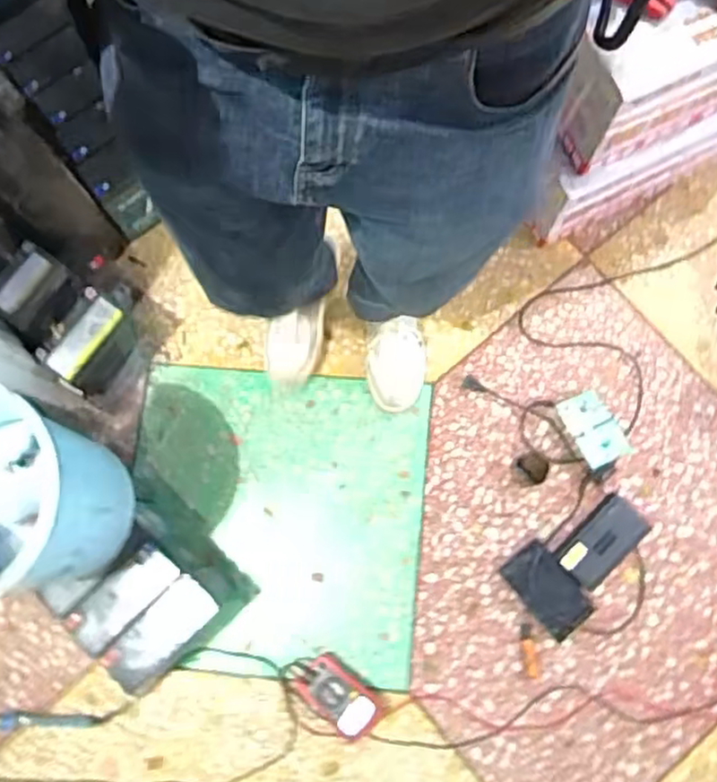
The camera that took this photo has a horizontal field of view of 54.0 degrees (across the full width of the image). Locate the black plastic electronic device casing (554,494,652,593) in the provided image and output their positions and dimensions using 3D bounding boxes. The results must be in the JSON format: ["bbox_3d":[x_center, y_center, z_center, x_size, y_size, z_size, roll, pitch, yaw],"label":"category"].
[{"bbox_3d":[0.406,0.250,1.167,0.087,0.032,0.150,43,83,9],"label":"black plastic electronic device casing"}]

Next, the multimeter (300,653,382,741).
[{"bbox_3d":[-0.030,0.495,1.134,0.141,0.057,0.082,43,83,9],"label":"multimeter"}]

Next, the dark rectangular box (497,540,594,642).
[{"bbox_3d":[0.314,0.331,1.170,0.089,0.016,0.149,-41,81,-6],"label":"dark rectangular box"}]

